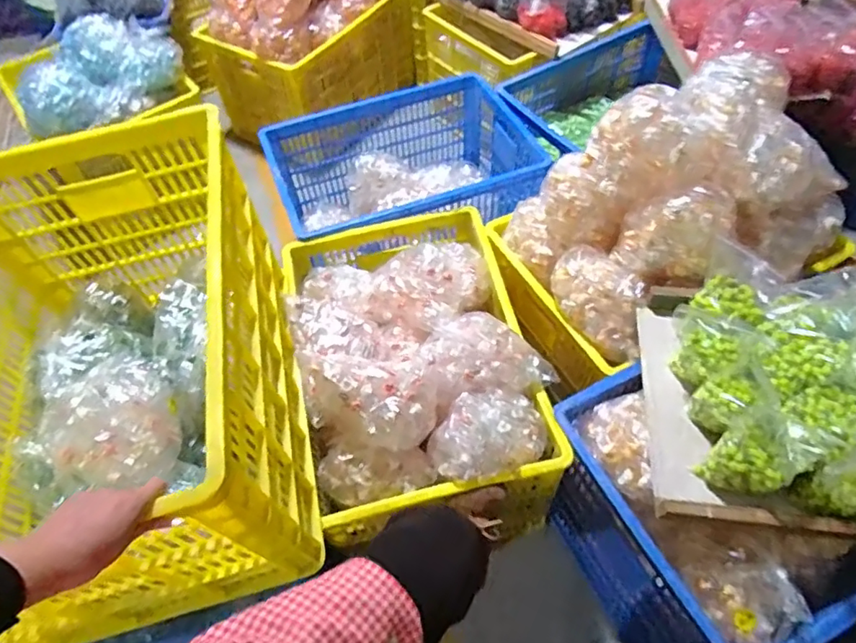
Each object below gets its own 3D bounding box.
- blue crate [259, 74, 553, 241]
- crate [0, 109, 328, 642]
[{"bbox_3d":[-0.056,-0.398,1.549,0.676,0.244,0.530,-21,57,-11],"label":"blue crate"},{"bbox_3d":[-0.469,0.069,0.810,0.466,0.373,0.635,-14,56,-6],"label":"crate"}]

